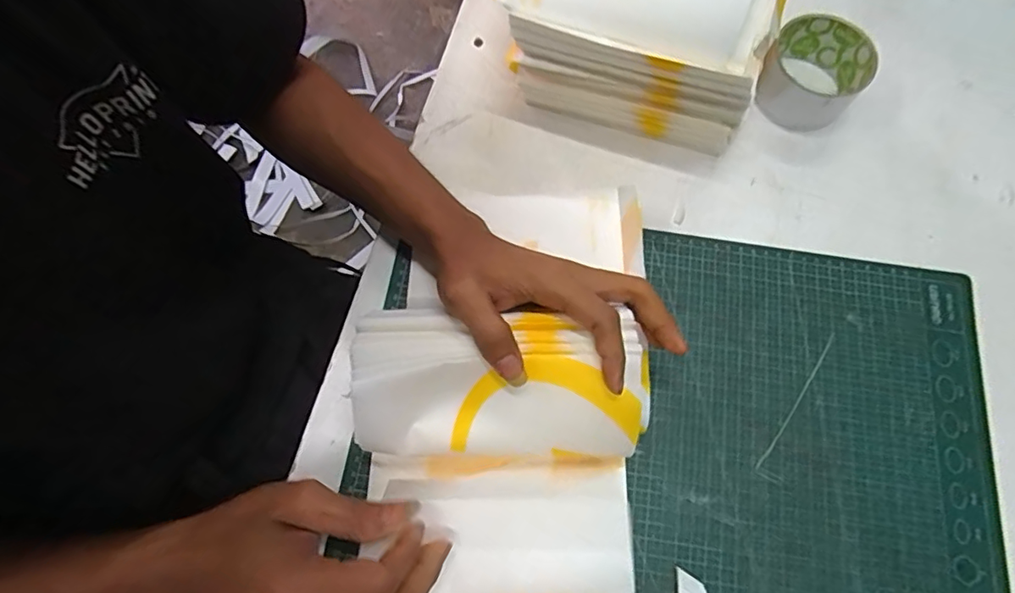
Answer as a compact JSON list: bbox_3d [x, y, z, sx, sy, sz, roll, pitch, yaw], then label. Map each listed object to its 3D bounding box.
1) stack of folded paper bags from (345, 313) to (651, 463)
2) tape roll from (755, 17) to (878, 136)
[{"bbox_3d":[-0.003,0.055,0.331,0.174,0.045,0.089,5,72,-6],"label":"stack of folded paper bags"},{"bbox_3d":[0.255,-0.187,0.449,0.079,0.045,0.077,39,75,11],"label":"tape roll"}]

